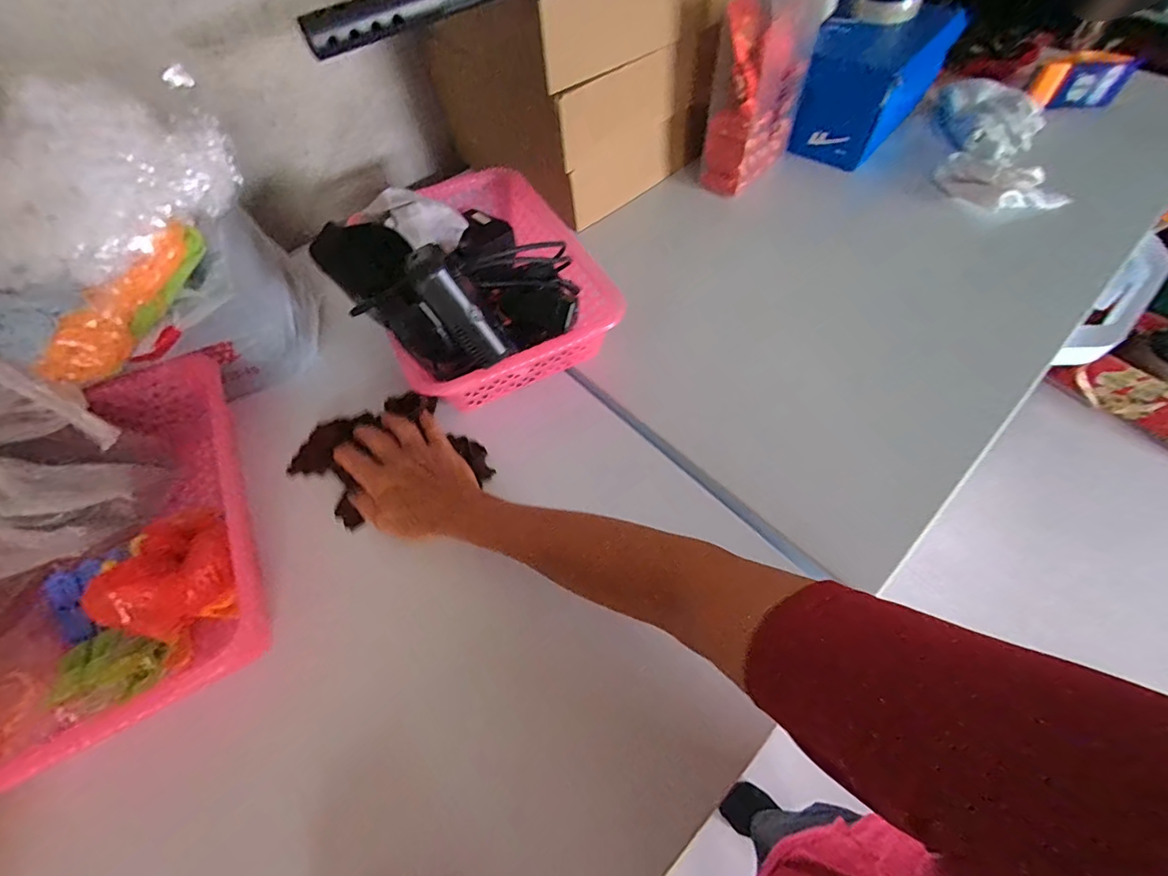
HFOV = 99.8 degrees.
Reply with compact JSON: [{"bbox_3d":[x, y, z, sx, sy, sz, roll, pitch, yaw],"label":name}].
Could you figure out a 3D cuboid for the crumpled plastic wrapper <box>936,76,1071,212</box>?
[{"bbox_3d":[0.573,-0.414,0.681,0.146,0.050,0.255,13,59,10],"label":"crumpled plastic wrapper"}]

